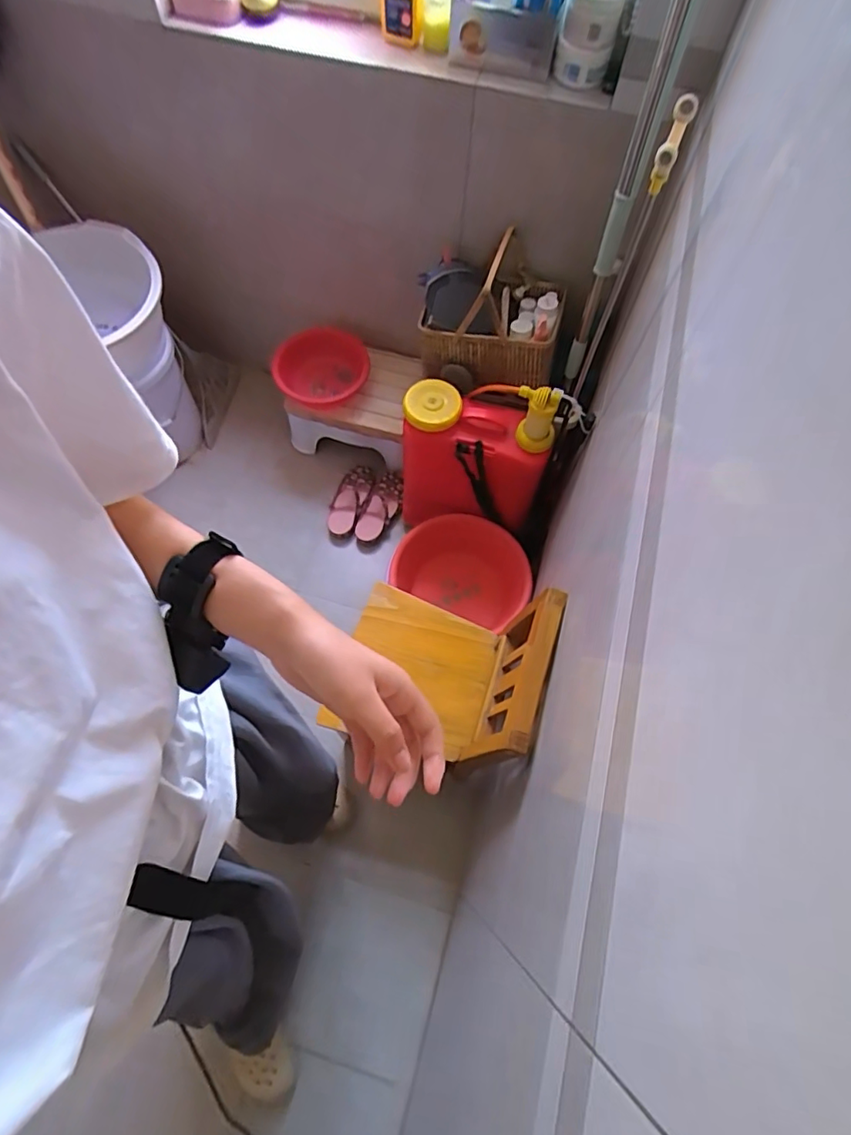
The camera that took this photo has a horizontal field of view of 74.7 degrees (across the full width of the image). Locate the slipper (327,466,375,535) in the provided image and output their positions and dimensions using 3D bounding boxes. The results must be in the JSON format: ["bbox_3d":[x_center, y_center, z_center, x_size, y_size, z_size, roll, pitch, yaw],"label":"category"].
[{"bbox_3d":[-0.212,-0.189,1.578,0.097,0.048,0.221,13,66,8],"label":"slipper"}]

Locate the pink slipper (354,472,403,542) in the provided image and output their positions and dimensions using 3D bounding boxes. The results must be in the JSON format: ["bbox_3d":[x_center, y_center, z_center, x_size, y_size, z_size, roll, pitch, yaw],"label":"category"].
[{"bbox_3d":[-0.123,-0.168,1.561,0.095,0.053,0.217,14,66,9],"label":"pink slipper"}]

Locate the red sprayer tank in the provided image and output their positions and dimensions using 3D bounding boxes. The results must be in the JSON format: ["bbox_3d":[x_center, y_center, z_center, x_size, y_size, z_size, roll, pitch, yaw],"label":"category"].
[{"bbox_3d":[0.107,-0.260,1.324,0.345,0.419,0.161,13,66,8],"label":"red sprayer tank"}]

